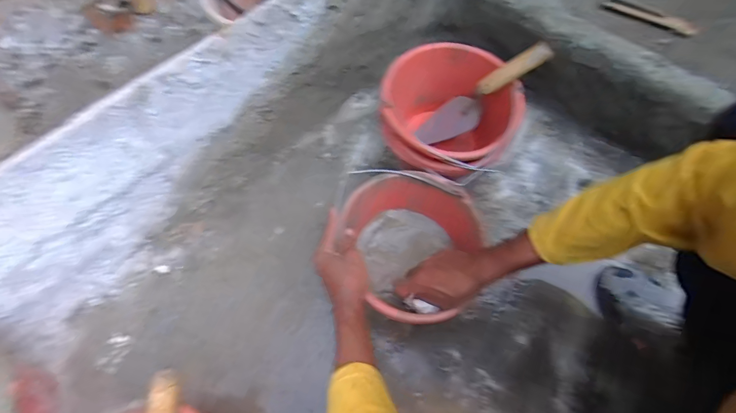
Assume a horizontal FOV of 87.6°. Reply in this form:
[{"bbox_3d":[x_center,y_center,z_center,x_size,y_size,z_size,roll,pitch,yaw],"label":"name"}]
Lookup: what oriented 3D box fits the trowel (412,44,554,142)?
[{"bbox_3d":[0.207,-0.210,0.707,0.074,0.256,0.057,13,55,-37],"label":"trowel"}]

